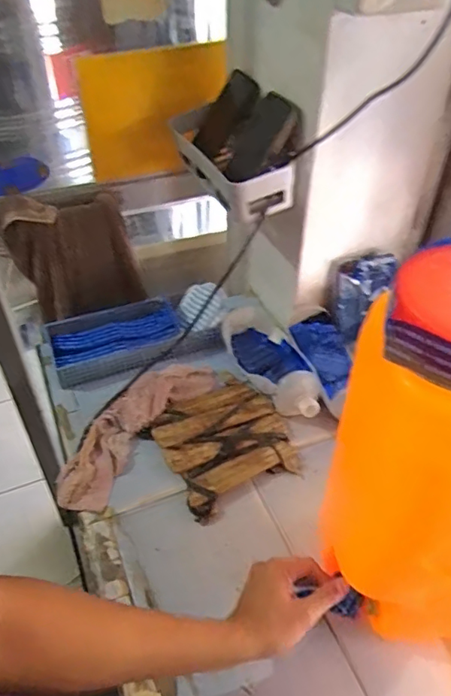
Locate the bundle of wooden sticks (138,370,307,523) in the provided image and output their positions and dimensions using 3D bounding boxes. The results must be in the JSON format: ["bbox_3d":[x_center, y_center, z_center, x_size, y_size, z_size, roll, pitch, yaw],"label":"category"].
[{"bbox_3d":[-0.005,0.130,0.794,0.192,0.024,0.192,-26,50,-25],"label":"bundle of wooden sticks"}]

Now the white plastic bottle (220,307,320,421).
[{"bbox_3d":[0.072,0.023,0.879,0.105,0.077,0.254,-13,45,-13],"label":"white plastic bottle"}]

